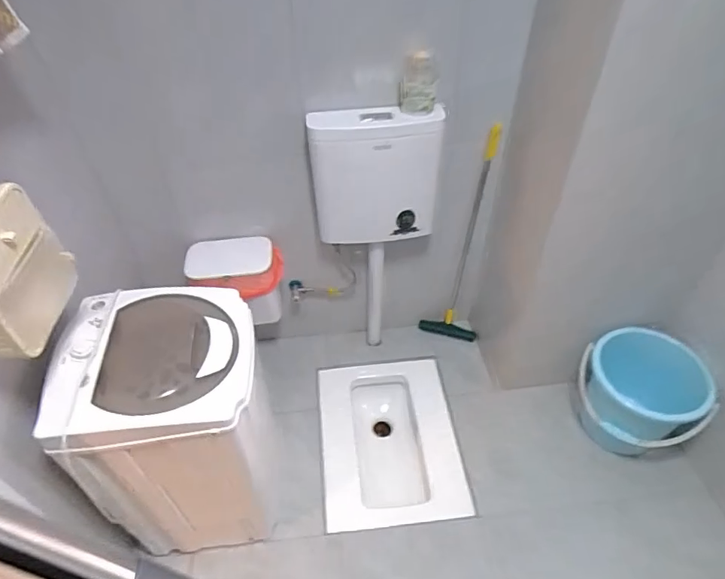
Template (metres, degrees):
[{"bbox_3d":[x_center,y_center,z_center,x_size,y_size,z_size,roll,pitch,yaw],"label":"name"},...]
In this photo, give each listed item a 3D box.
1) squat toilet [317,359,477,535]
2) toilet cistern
[{"bbox_3d":[0.086,0.505,1.569,0.424,0.199,0.558,-7,44,-2],"label":"squat toilet"},{"bbox_3d":[0.035,-0.297,1.311,0.349,0.345,0.138,3,45,8],"label":"toilet cistern"}]

